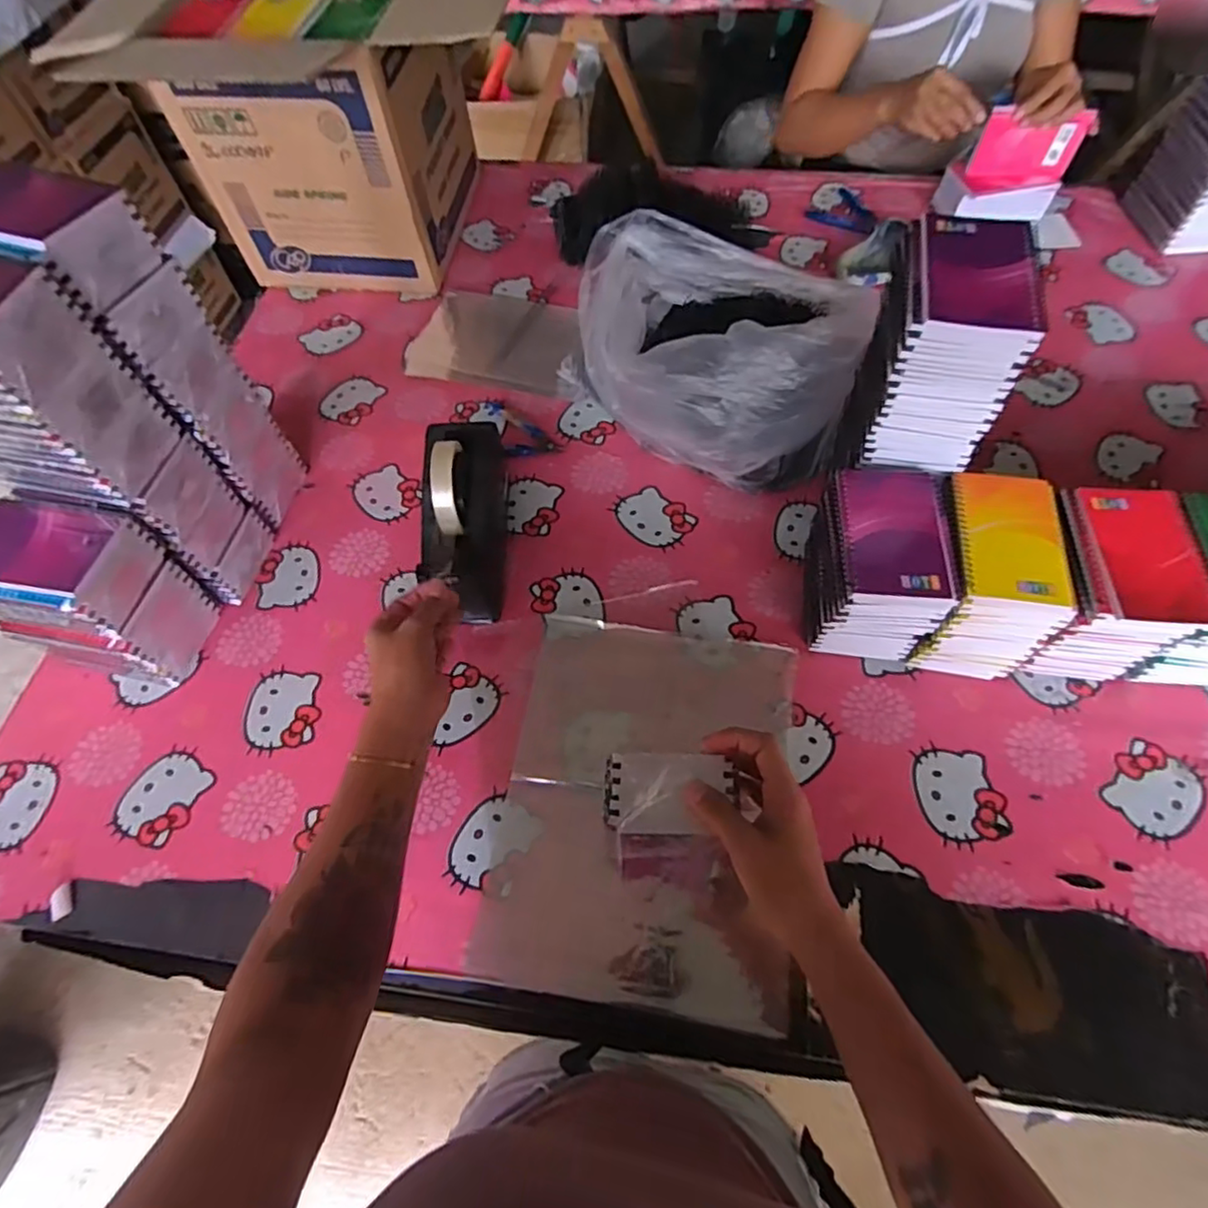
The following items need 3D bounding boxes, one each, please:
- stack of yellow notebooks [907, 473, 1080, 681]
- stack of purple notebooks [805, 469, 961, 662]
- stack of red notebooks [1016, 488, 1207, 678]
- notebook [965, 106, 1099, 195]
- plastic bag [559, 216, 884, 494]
[{"bbox_3d":[0.350,-0.022,0.589,0.098,0.135,0.136,9,61,7],"label":"stack of yellow notebooks"},{"bbox_3d":[0.253,-0.035,0.600,0.093,0.137,0.135,5,61,5],"label":"stack of purple notebooks"},{"bbox_3d":[0.444,-0.015,0.582,0.100,0.138,0.125,3,60,4],"label":"stack of red notebooks"},{"bbox_3d":[0.592,-0.627,0.886,0.139,0.093,0.020,2,49,3],"label":"notebook"},{"bbox_3d":[0.118,-0.307,0.740,0.340,0.172,0.293,18,62,12],"label":"plastic bag"}]

